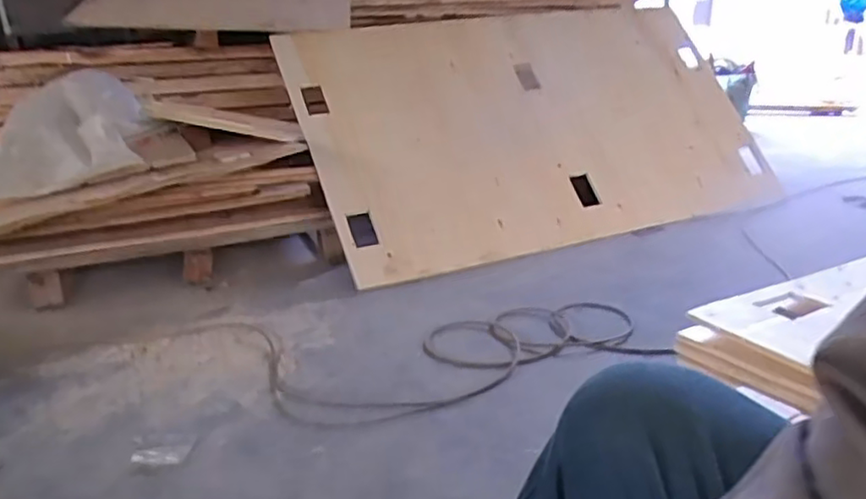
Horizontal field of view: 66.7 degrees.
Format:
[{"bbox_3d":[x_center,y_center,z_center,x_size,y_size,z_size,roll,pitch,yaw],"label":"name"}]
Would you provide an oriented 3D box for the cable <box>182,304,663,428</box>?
[{"bbox_3d":[-0.011,0.246,1.669,1.147,0.021,0.569,-6,20,-9],"label":"cable"}]

